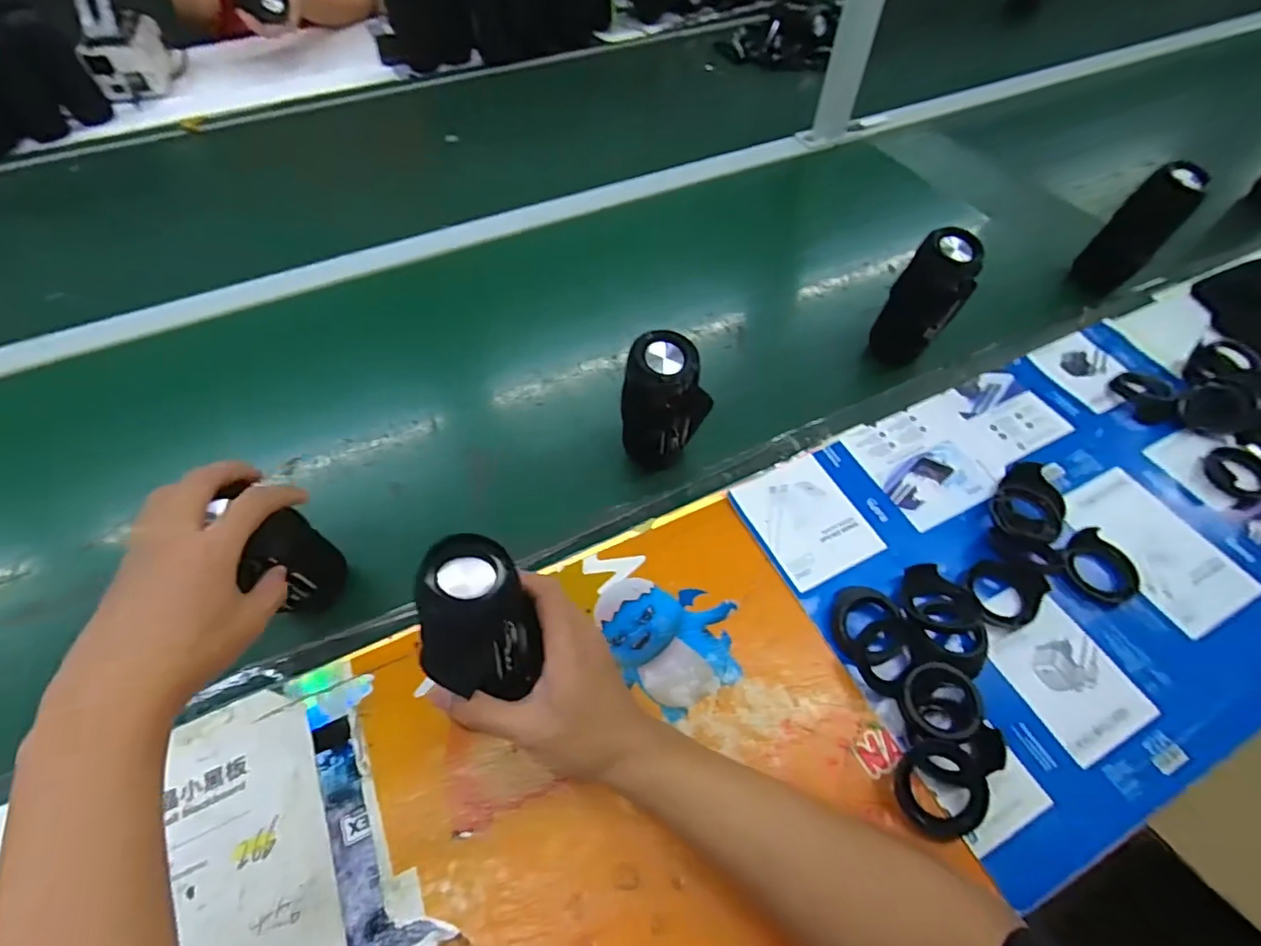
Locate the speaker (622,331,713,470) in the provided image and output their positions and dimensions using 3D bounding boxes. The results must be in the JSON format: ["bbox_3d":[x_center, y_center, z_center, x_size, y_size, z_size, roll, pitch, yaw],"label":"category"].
[{"bbox_3d":[0.032,-0.064,0.537,0.068,0.141,0.062,-39,65,-23],"label":"speaker"}]

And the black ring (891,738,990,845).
[{"bbox_3d":[0.225,0.229,0.407,0.063,0.014,0.058,-5,63,11],"label":"black ring"}]

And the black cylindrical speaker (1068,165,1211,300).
[{"bbox_3d":[0.625,-0.300,0.694,0.077,0.138,0.066,-39,63,-23],"label":"black cylindrical speaker"}]

